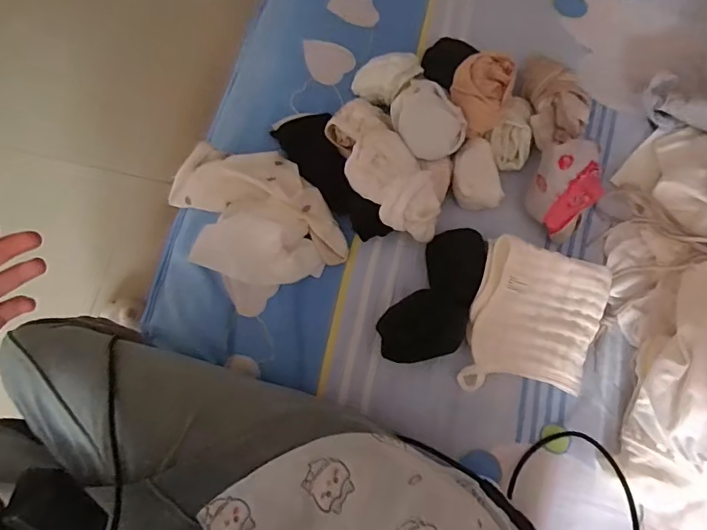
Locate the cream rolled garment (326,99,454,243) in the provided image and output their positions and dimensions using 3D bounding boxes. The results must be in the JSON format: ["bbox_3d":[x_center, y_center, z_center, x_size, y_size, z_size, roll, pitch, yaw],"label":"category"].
[{"bbox_3d":[0.038,-0.107,0.503,0.091,0.056,0.162,-39,80,-11],"label":"cream rolled garment"}]

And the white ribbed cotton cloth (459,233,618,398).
[{"bbox_3d":[0.186,0.059,0.494,0.129,0.046,0.148,16,75,3],"label":"white ribbed cotton cloth"}]

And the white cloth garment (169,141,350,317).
[{"bbox_3d":[-0.102,-0.054,0.498,0.136,0.065,0.164,-34,79,-10],"label":"white cloth garment"}]

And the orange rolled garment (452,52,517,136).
[{"bbox_3d":[0.133,-0.179,0.518,0.062,0.064,0.081,25,76,5],"label":"orange rolled garment"}]

